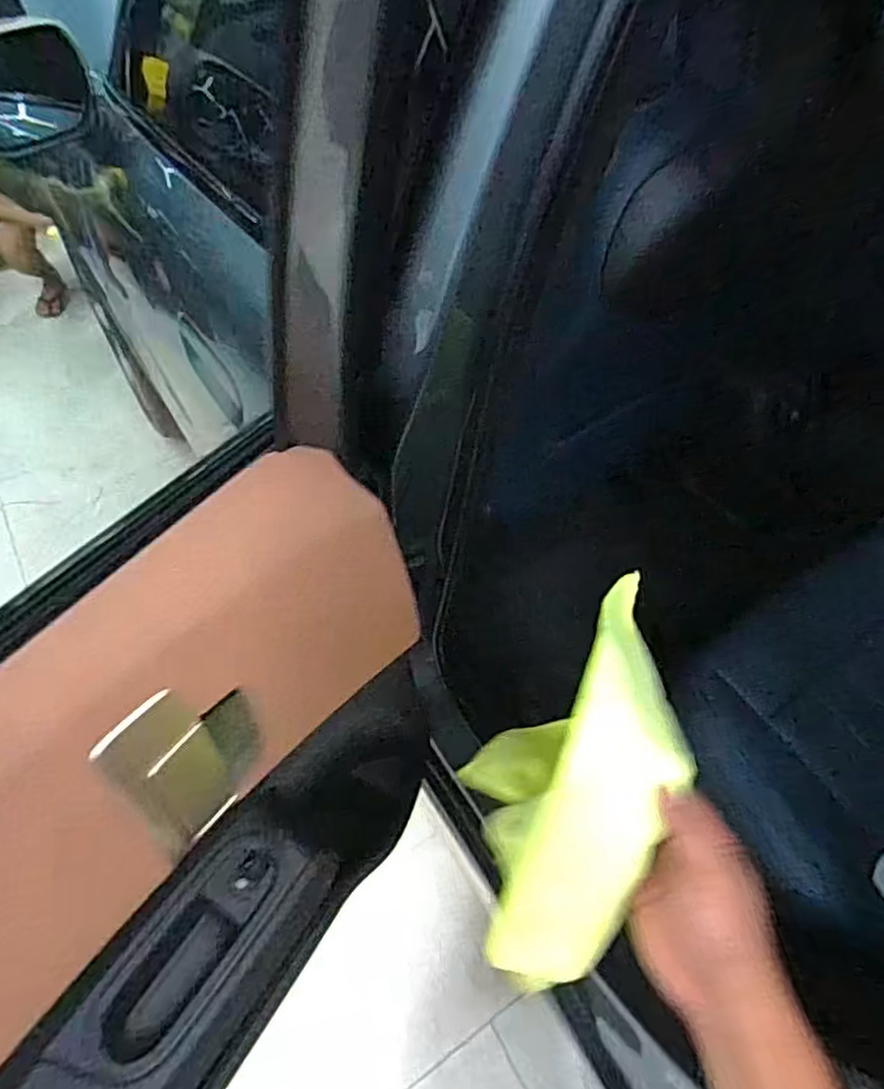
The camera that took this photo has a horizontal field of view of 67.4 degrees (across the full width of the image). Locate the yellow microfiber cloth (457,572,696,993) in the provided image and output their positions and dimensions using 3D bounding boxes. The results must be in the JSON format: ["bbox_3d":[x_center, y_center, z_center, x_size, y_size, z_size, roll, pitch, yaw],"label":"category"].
[{"bbox_3d":[0.096,0.170,0.525,0.057,0.231,0.262,26,20,-9],"label":"yellow microfiber cloth"}]

